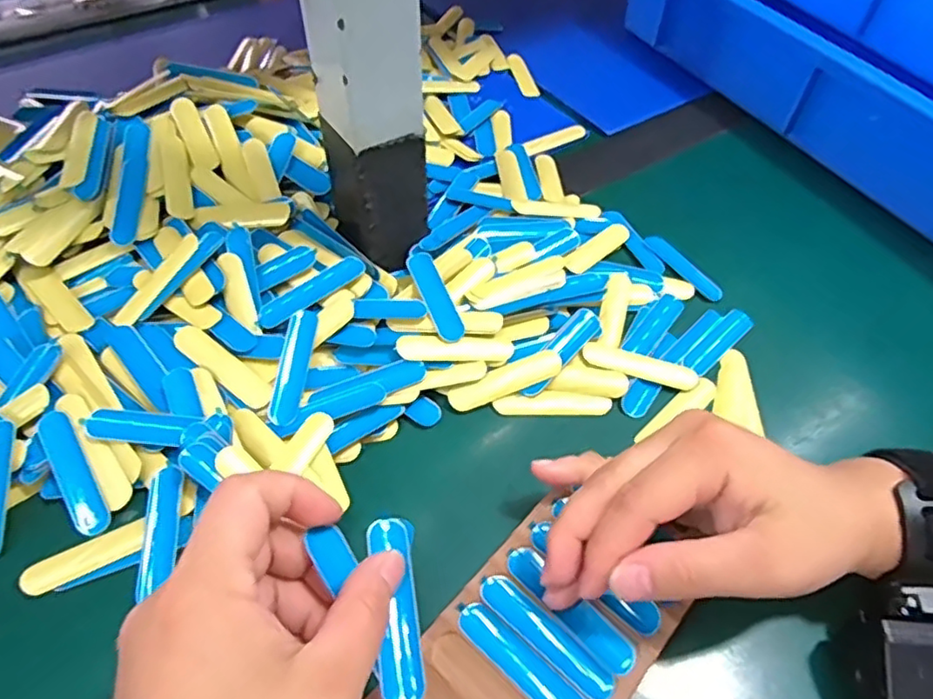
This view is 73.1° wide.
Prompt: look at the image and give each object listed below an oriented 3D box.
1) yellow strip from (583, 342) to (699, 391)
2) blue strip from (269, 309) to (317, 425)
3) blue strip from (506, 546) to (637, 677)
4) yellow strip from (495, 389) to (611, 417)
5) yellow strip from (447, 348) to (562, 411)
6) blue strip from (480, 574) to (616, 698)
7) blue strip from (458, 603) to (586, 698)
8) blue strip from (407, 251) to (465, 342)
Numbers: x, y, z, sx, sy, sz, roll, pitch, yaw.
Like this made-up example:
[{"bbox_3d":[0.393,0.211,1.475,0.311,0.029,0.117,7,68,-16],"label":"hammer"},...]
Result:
[{"bbox_3d":[0.095,0.009,0.344,0.062,0.006,0.014,15,55,11],"label":"yellow strip"},{"bbox_3d":[-0.088,0.009,0.322,0.015,0.006,0.062,5,67,4],"label":"blue strip"},{"bbox_3d":[0.042,0.104,0.255,0.062,0.004,0.014,39,62,23],"label":"blue strip"},{"bbox_3d":[0.046,0.029,0.331,0.060,0.005,0.013,-2,53,-1],"label":"yellow strip"},{"bbox_3d":[0.020,0.016,0.333,0.062,0.004,0.016,-22,71,-8],"label":"yellow strip"},{"bbox_3d":[0.031,0.112,0.248,0.061,0.004,0.013,36,61,24],"label":"blue strip"},{"bbox_3d":[0.022,0.122,0.243,0.061,0.004,0.014,36,61,24],"label":"blue strip"},{"bbox_3d":[-0.018,-0.031,0.347,0.015,0.008,0.061,-17,55,-12],"label":"blue strip"}]

